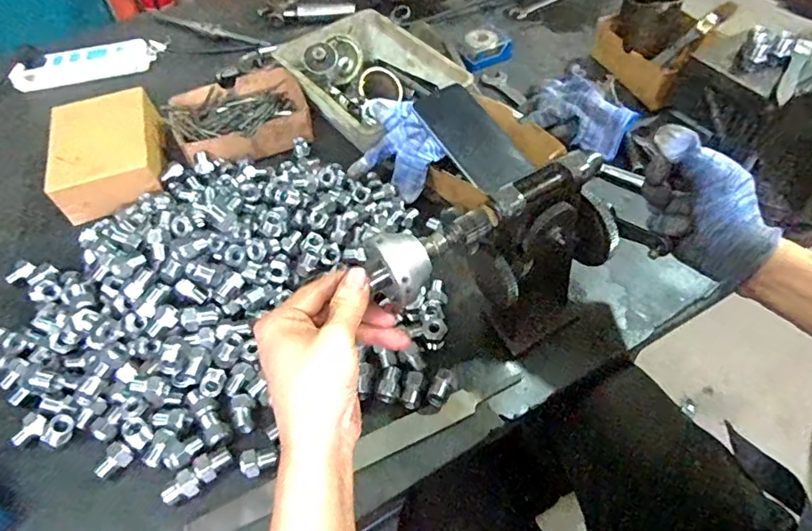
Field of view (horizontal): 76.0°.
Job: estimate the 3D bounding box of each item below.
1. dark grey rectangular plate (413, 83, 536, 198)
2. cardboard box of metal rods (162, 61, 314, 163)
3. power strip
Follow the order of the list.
[{"bbox_3d":[0.081,-0.152,0.613,0.080,0.006,0.146,-28,75,-19],"label":"dark grey rectangular plate"},{"bbox_3d":[-0.225,-0.201,0.707,0.179,0.045,0.151,-17,52,-9],"label":"cardboard box of metal rods"},{"bbox_3d":[-0.512,-0.328,0.845,0.232,0.034,0.051,-17,52,-9],"label":"power strip"}]

